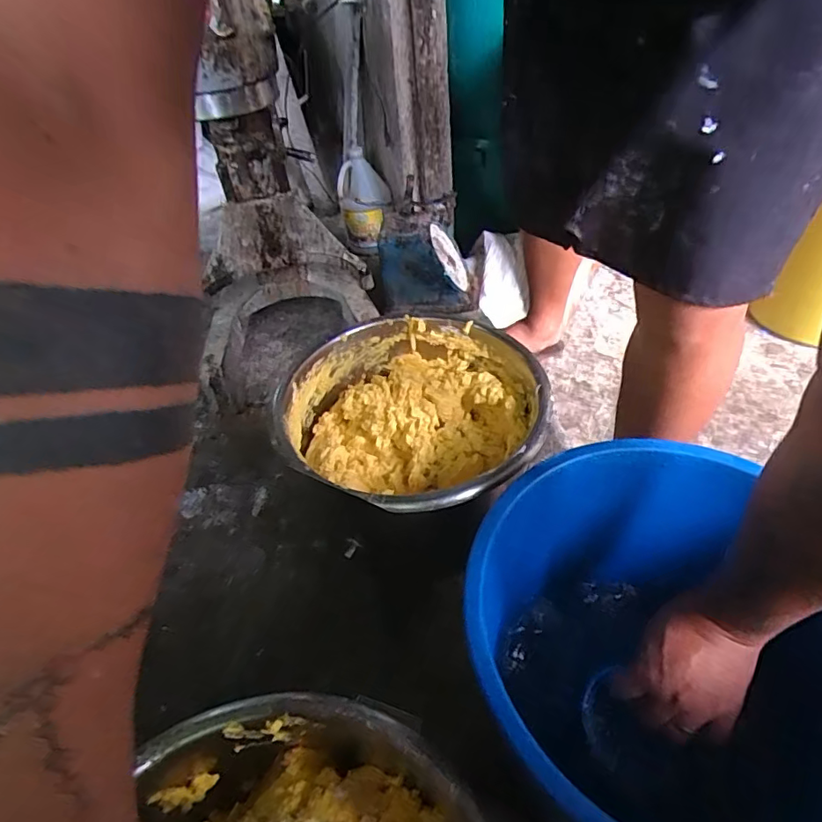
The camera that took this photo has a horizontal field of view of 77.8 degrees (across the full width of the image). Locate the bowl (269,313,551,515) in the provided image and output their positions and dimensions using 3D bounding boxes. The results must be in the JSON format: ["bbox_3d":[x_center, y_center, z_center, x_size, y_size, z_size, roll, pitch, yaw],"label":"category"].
[{"bbox_3d":[0.006,0.016,0.682,0.313,0.119,0.331,-33,49,-25],"label":"bowl"}]

